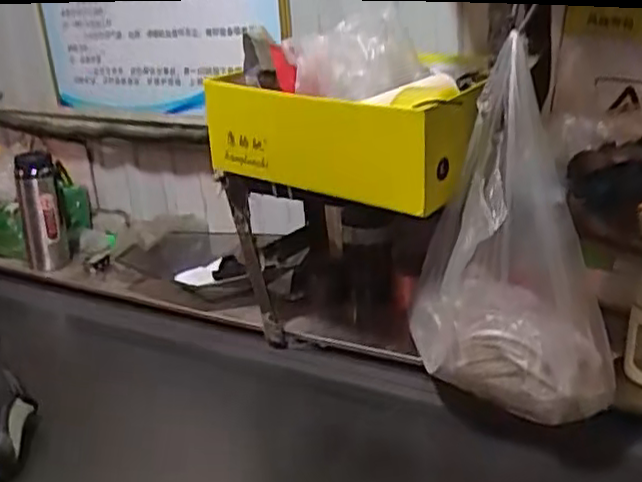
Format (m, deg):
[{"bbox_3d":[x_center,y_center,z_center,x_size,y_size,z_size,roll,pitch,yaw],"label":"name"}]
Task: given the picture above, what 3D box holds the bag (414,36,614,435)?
[{"bbox_3d":[0.211,0.005,0.762,0.181,0.366,0.219,-6,21,-4],"label":"bag"}]

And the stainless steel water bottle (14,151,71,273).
[{"bbox_3d":[-0.518,-0.048,1.273,0.083,0.213,0.082,-13,23,-22],"label":"stainless steel water bottle"}]

